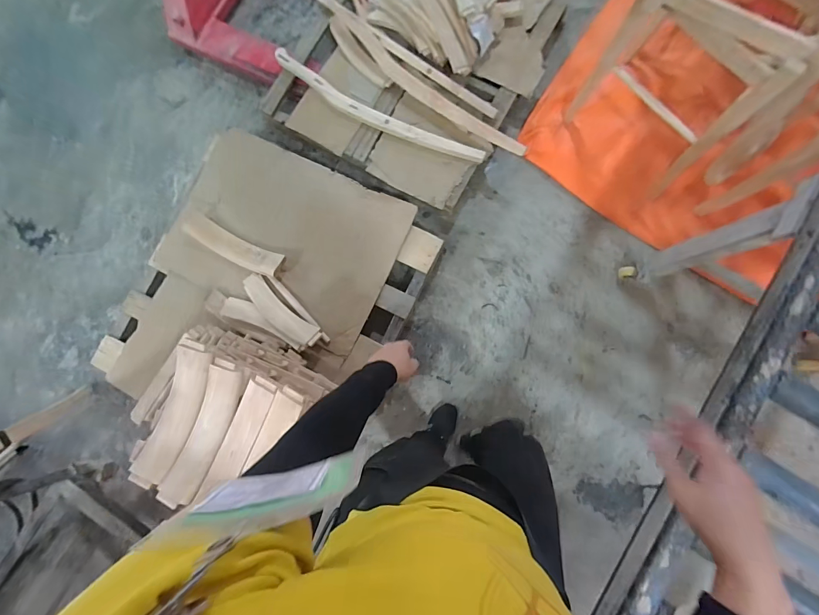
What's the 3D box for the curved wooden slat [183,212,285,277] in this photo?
[{"bbox_3d":[-0.648,-0.225,1.338,0.414,0.047,0.102,26,85,7],"label":"curved wooden slat"}]

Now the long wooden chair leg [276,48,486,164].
[{"bbox_3d":[-0.143,-0.767,1.419,0.922,0.030,0.117,29,86,8],"label":"long wooden chair leg"}]

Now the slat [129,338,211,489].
[{"bbox_3d":[-0.605,0.269,0.928,0.096,0.071,0.376,19,84,6],"label":"slat"}]

